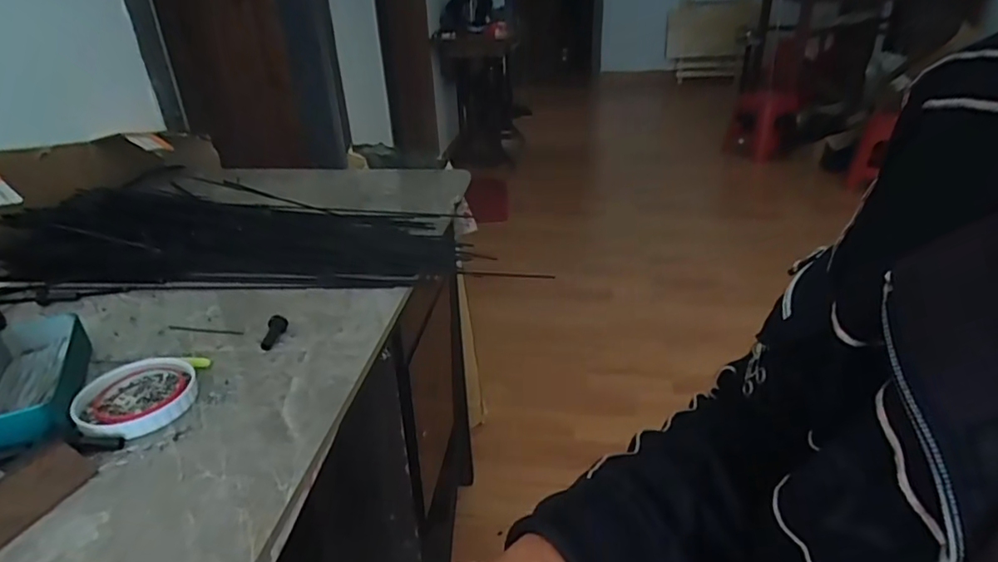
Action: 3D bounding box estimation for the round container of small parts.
[{"bbox_3d":[-0.298,0.096,0.482,0.085,0.014,0.092,-2,28,1],"label":"round container of small parts"}]

